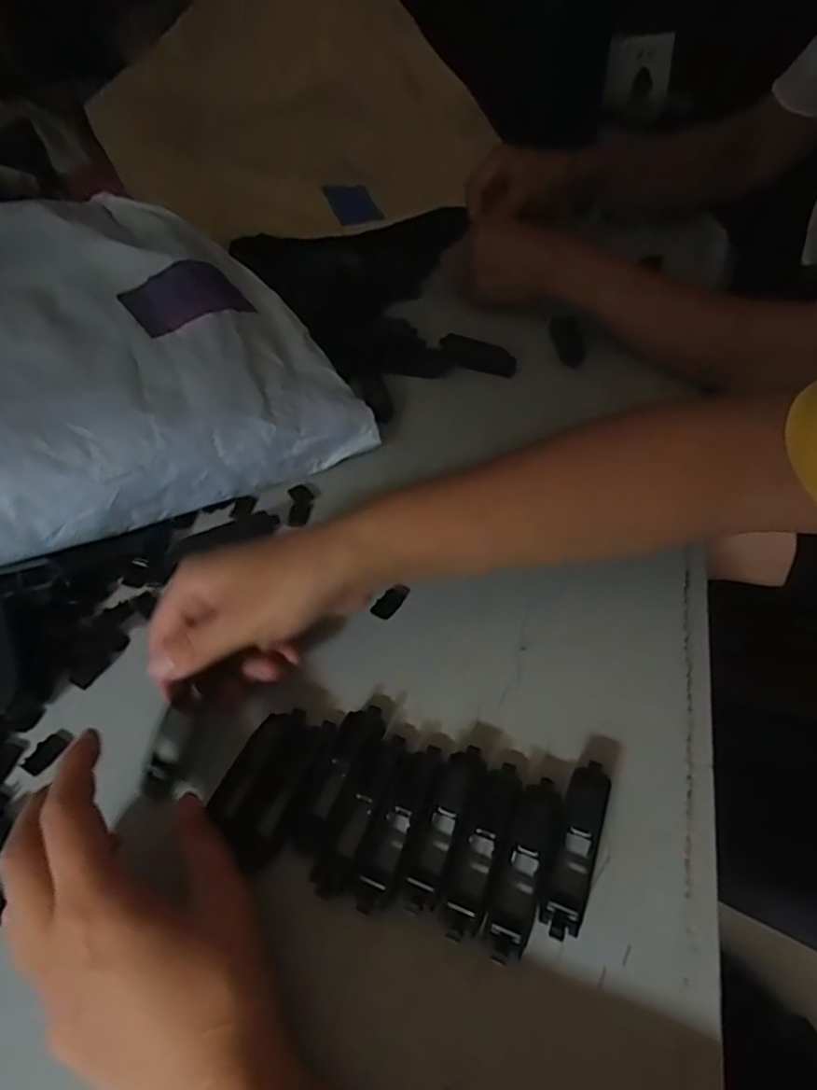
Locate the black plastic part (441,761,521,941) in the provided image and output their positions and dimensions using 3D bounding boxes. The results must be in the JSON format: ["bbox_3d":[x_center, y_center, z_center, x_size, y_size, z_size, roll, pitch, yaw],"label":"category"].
[{"bbox_3d":[0.032,0.129,0.274,0.018,0.014,0.074,14,50,18],"label":"black plastic part"}]

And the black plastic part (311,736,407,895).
[{"bbox_3d":[-0.020,0.119,0.286,0.020,0.013,0.075,12,49,17],"label":"black plastic part"}]

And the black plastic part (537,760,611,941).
[{"bbox_3d":[0.072,0.127,0.271,0.018,0.013,0.074,15,50,19],"label":"black plastic part"}]

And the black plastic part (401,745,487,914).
[{"bbox_3d":[0.017,0.123,0.280,0.017,0.014,0.074,14,50,18],"label":"black plastic part"}]

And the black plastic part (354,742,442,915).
[{"bbox_3d":[-0.004,0.123,0.282,0.019,0.014,0.074,13,49,17],"label":"black plastic part"}]

